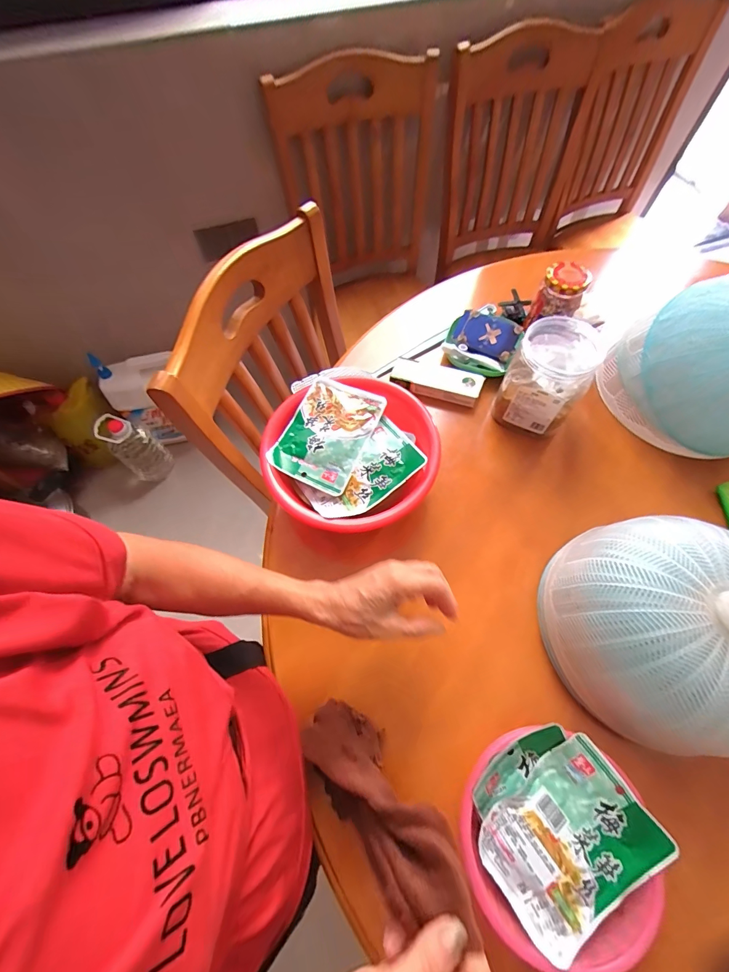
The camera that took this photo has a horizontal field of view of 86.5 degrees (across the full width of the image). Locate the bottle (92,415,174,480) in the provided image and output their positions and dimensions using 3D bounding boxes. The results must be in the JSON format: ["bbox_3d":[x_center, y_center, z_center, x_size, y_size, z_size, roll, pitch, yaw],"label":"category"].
[{"bbox_3d":[-0.773,-0.120,1.333,0.112,0.304,0.135,38,70,17],"label":"bottle"}]

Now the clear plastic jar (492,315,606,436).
[{"bbox_3d":[0.261,-0.153,0.557,0.101,0.130,0.108,0,64,1],"label":"clear plastic jar"}]

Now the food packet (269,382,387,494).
[{"bbox_3d":[-0.049,-0.073,0.525,0.113,0.023,0.147,22,67,11],"label":"food packet"}]

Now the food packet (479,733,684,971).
[{"bbox_3d":[0.185,0.323,0.351,0.142,0.026,0.106,-34,68,-14],"label":"food packet"}]

